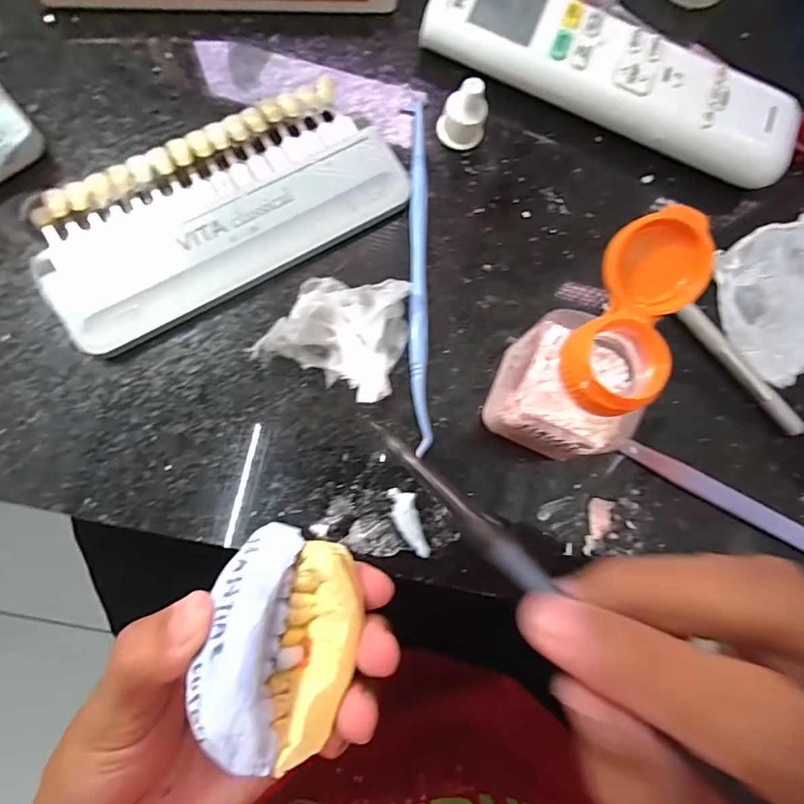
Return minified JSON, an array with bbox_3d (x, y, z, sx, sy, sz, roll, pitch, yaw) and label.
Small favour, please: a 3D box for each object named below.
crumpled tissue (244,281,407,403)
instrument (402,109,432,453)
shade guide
[{"bbox_3d":[-0.025,-0.031,0.193,0.054,0.013,0.049,17,78,-4],"label":"crumpled tissue"},{"bbox_3d":[0.007,-0.058,0.205,0.009,0.005,0.156,0,80,-7],"label":"instrument"},{"bbox_3d":[-0.073,-0.080,0.199,0.146,0.012,0.067,-32,85,-12],"label":"shade guide"}]

